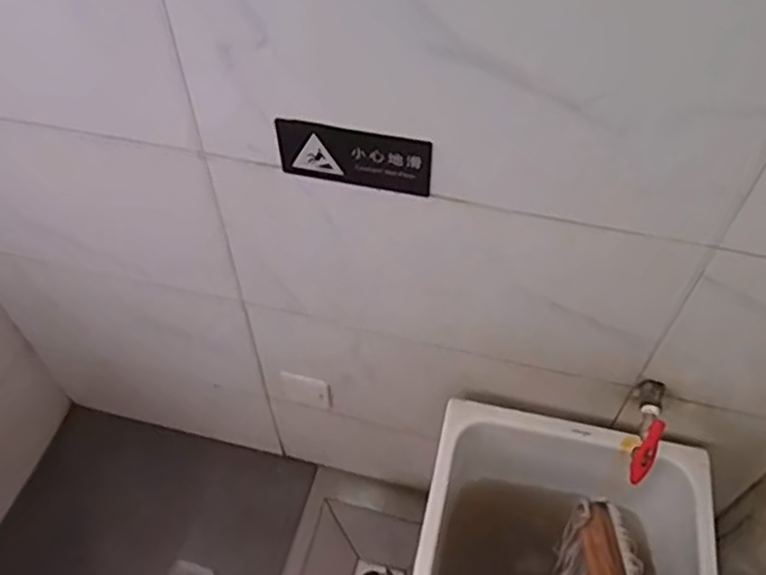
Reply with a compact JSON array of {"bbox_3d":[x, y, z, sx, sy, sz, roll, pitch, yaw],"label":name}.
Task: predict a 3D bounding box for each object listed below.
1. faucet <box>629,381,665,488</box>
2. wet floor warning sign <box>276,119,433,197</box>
[{"bbox_3d":[0.346,0.181,0.879,0.031,0.046,0.137,15,55,13],"label":"faucet"},{"bbox_3d":[-0.033,-0.142,0.748,0.173,0.071,0.008,13,44,13],"label":"wet floor warning sign"}]

